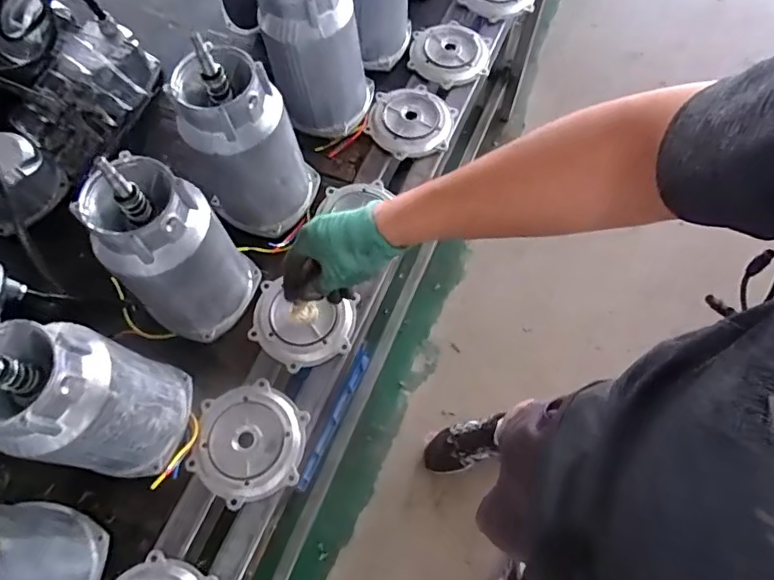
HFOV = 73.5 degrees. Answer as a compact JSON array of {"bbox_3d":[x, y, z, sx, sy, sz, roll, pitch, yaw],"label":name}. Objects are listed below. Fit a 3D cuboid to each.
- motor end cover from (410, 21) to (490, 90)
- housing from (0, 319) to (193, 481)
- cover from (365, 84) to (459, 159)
[{"bbox_3d":[0.103,-0.382,0.829,0.130,0.021,0.119,-17,67,-7],"label":"motor end cover"},{"bbox_3d":[-0.292,0.107,0.509,0.112,0.218,0.131,12,67,6],"label":"housing"},{"bbox_3d":[0.037,-0.259,0.780,0.124,0.021,0.133,13,67,7],"label":"cover"}]

